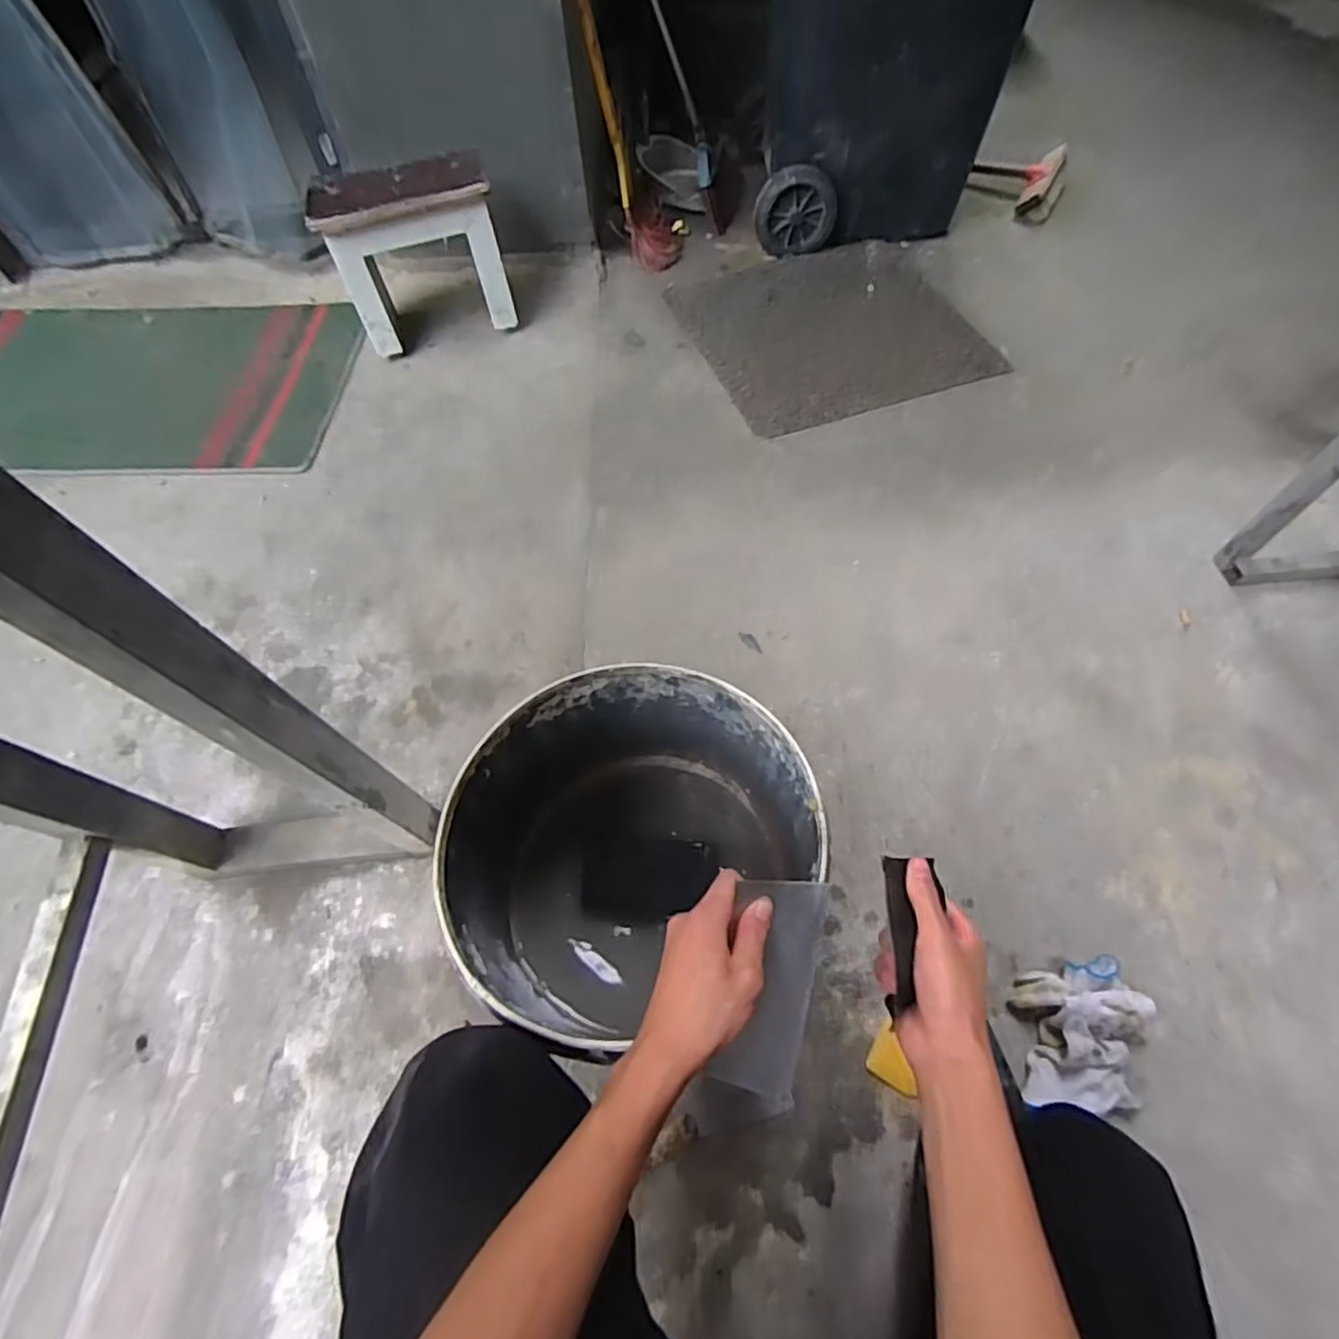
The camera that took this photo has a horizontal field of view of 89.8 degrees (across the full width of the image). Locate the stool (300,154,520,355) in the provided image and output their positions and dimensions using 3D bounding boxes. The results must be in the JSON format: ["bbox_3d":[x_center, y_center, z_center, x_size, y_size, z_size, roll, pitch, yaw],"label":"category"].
[{"bbox_3d":[-0.497,-0.820,1.348,0.319,0.261,0.208,-16,61,-6],"label":"stool"}]

